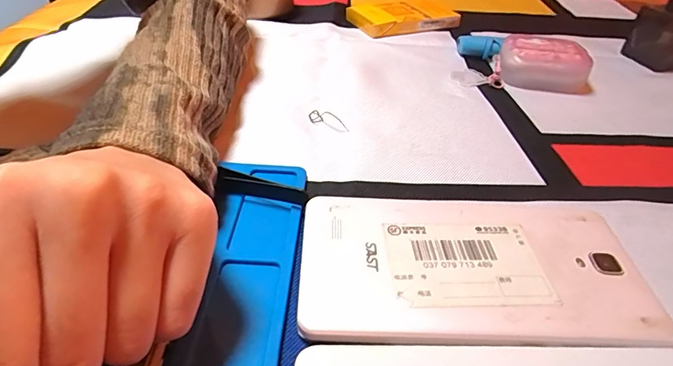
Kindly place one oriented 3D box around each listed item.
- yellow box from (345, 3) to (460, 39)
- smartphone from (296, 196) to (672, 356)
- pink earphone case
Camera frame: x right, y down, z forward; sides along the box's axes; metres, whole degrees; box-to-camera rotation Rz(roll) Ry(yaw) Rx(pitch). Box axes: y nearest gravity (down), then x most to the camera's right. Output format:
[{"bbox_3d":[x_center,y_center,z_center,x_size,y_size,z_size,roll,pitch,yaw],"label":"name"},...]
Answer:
[{"bbox_3d":[0.067,-0.168,0.434,0.101,0.017,0.056,-14,43,-20],"label":"yellow box"},{"bbox_3d":[0.055,0.035,0.183,0.140,0.012,0.078,-1,40,-5],"label":"smartphone"},{"bbox_3d":[0.163,-0.095,0.341,0.065,0.031,0.046,14,41,13],"label":"pink earphone case"}]

